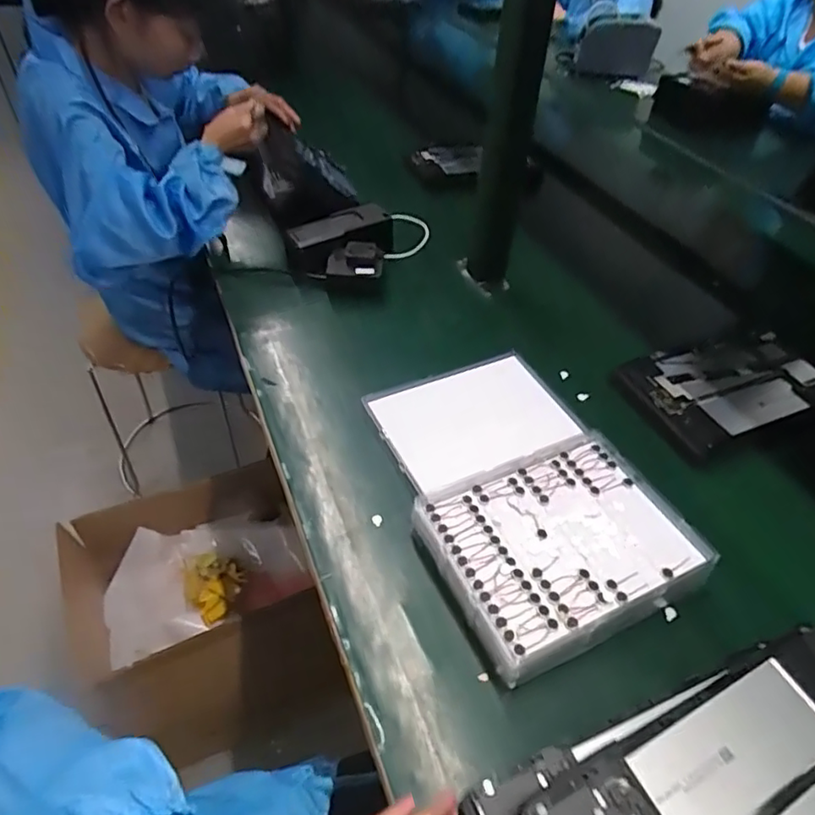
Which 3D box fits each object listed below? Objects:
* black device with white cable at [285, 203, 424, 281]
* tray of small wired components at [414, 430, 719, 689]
[{"bbox_3d":[-0.066,-0.235,0.867,0.205,0.061,0.132,-12,47,-15],"label":"black device with white cable"},{"bbox_3d":[0.133,0.126,0.536,0.223,0.043,0.172,-17,48,-19],"label":"tray of small wired components"}]

